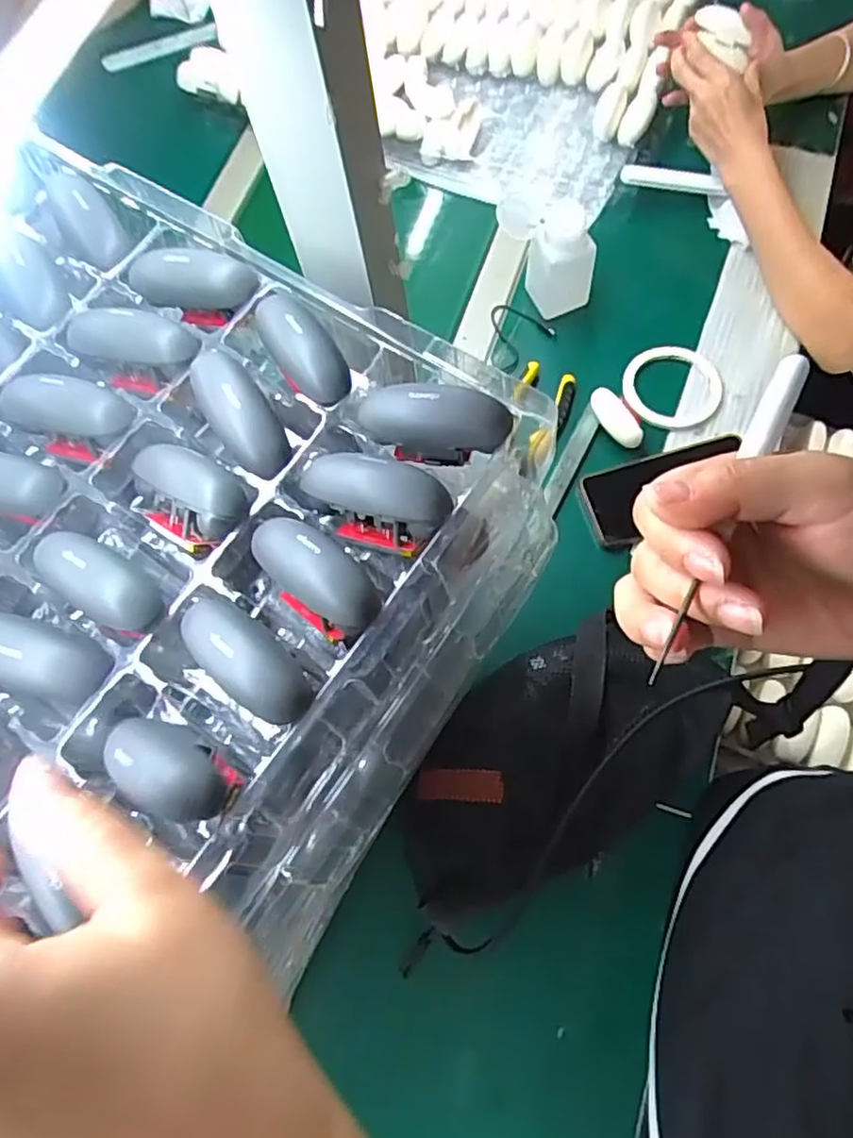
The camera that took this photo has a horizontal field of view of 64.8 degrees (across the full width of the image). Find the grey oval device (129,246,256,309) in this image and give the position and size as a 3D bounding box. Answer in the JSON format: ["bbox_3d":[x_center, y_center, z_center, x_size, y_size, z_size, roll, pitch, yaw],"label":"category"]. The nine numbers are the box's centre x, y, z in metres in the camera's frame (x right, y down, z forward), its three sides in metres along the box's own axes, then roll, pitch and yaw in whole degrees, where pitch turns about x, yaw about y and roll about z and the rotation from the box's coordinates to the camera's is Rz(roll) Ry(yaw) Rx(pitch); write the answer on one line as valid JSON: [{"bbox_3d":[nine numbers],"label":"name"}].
[{"bbox_3d":[-0.110,-0.137,0.316,0.060,0.024,0.019,8,71,7],"label":"grey oval device"}]

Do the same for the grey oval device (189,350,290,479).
[{"bbox_3d":[-0.083,-0.070,0.287,0.025,0.015,0.069,-32,71,-8],"label":"grey oval device"}]

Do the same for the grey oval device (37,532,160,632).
[{"bbox_3d":[-0.131,0.002,0.262,0.058,0.015,0.026,32,75,14],"label":"grey oval device"}]

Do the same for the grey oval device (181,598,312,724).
[{"bbox_3d":[-0.069,0.032,0.250,0.062,0.020,0.025,39,77,16],"label":"grey oval device"}]

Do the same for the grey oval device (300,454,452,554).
[{"bbox_3d":[-0.021,-0.028,0.278,0.061,0.026,0.030,18,72,10],"label":"grey oval device"}]

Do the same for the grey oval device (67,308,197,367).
[{"bbox_3d":[-0.138,-0.105,0.305,0.065,0.015,0.022,9,71,7],"label":"grey oval device"}]

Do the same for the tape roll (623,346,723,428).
[{"bbox_3d":[0.251,-0.186,0.684,0.094,0.010,0.093,-1,70,4],"label":"tape roll"}]

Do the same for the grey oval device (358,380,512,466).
[{"bbox_3d":[0.003,-0.062,0.283,0.062,0.027,0.024,5,70,6],"label":"grey oval device"}]

